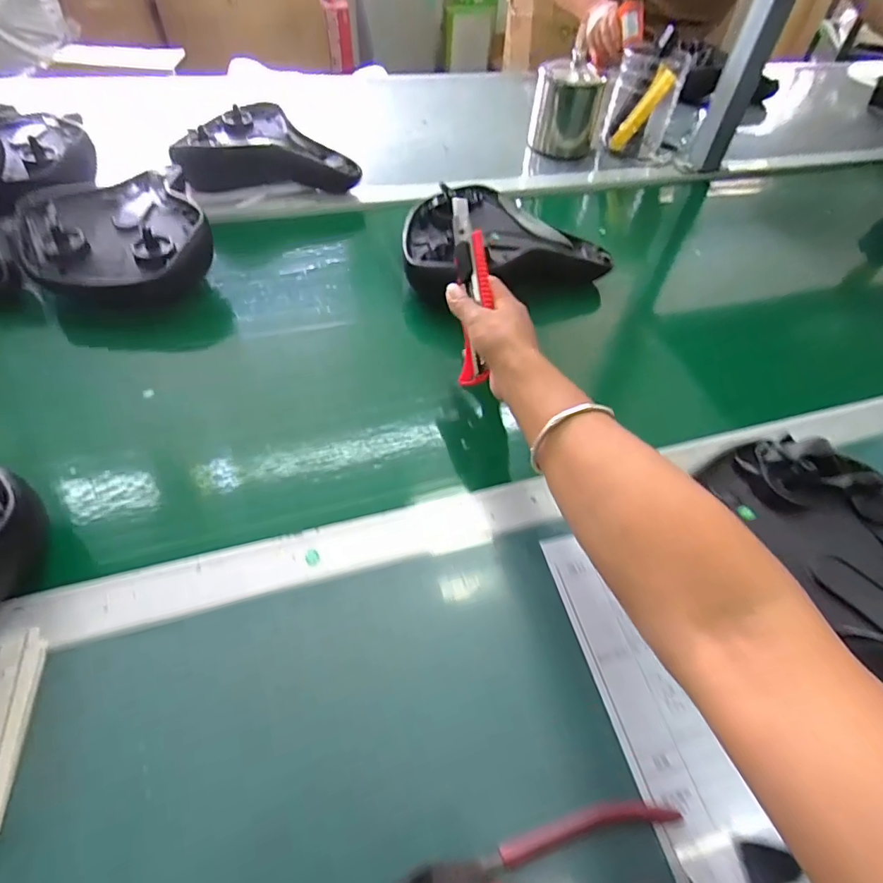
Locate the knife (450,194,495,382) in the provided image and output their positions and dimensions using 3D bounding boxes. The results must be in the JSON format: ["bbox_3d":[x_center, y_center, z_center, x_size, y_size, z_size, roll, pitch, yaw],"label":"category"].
[{"bbox_3d":[0.028,-0.134,0.452,0.026,0.023,0.163,-3,93,-7],"label":"knife"}]

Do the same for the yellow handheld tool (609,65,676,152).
[{"bbox_3d":[0.335,-0.552,0.844,0.022,0.129,0.024,19,48,-22],"label":"yellow handheld tool"}]

